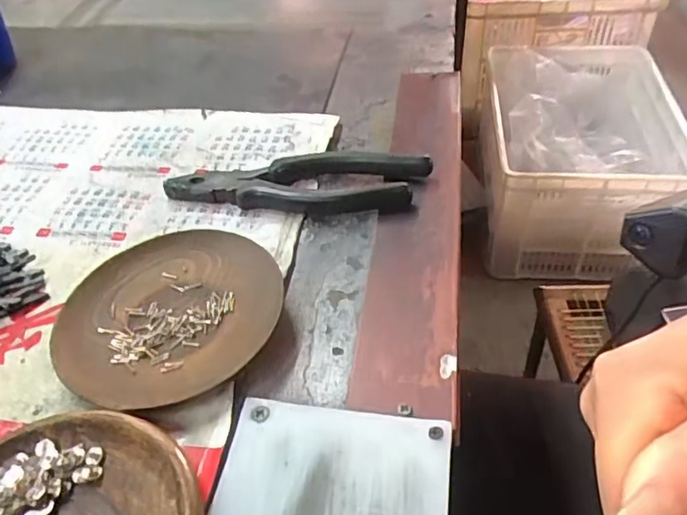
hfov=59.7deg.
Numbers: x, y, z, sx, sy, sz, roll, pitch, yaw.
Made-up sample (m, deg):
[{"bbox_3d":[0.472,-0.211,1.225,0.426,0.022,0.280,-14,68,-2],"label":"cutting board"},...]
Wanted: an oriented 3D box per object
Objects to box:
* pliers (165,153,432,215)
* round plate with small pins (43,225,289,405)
[{"bbox_3d":[-0.030,-0.048,0.388,0.168,0.016,0.045,-1,44,6],"label":"pliers"},{"bbox_3d":[-0.092,0.029,0.317,0.109,0.015,0.116,-3,44,3],"label":"round plate with small pins"}]

